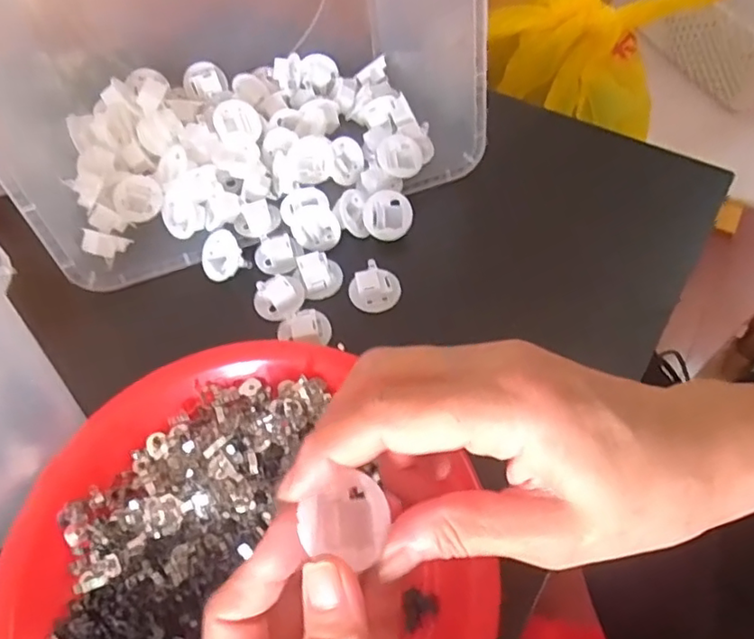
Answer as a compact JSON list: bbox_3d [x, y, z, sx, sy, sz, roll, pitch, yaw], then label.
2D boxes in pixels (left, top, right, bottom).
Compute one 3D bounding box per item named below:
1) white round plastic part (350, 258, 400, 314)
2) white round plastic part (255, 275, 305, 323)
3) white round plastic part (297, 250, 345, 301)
[{"bbox_3d":[-0.002,-0.021,0.371,0.031,0.024,0.024,-2,58,1],"label":"white round plastic part"},{"bbox_3d":[-0.063,-0.015,0.372,0.032,0.020,0.028,-21,60,-10],"label":"white round plastic part"},{"bbox_3d":[-0.037,-0.030,0.379,0.028,0.020,0.025,-11,58,-4],"label":"white round plastic part"}]

